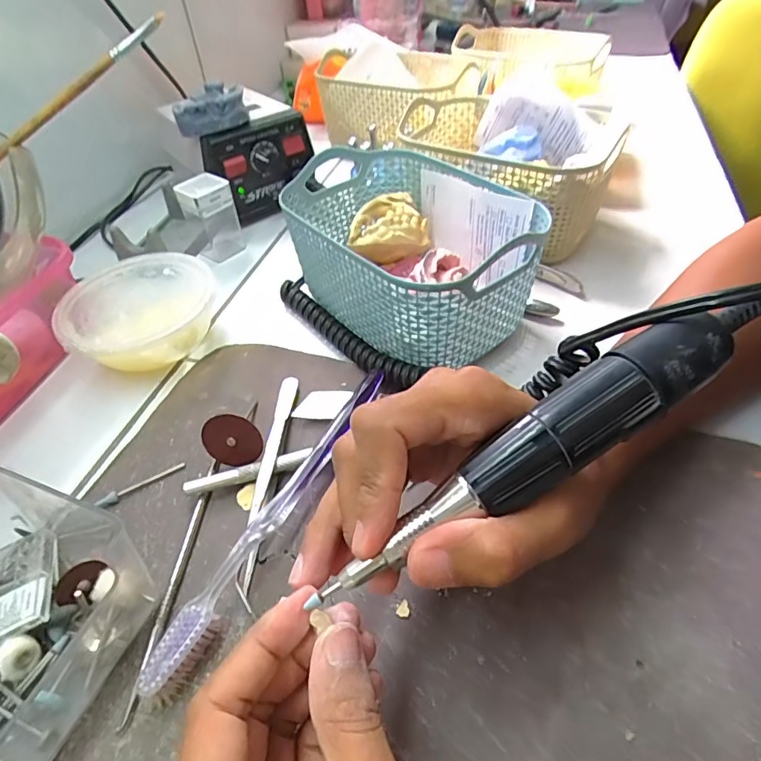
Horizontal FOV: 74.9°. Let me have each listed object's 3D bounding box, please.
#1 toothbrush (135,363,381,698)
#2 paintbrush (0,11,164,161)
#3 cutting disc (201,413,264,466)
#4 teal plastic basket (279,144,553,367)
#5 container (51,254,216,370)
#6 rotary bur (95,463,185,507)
[{"bbox_3d":[-0.047,0.063,0.250,0.013,0.021,0.185,19,50,22],"label":"toothbrush"},{"bbox_3d":[-0.211,-0.165,0.311,0.196,0.008,0.013,-43,54,-3],"label":"paintbrush"},{"bbox_3d":[-0.082,0.033,0.274,0.033,0.030,0.004,-10,15,9],"label":"cutting disc"},{"bbox_3d":[0.022,-0.086,0.346,0.126,0.084,0.169,-28,50,-22],"label":"teal plastic basket"},{"bbox_3d":[-0.164,-0.042,0.346,0.101,0.039,0.105,-2,45,2],"label":"container"},{"bbox_3d":[-0.132,0.056,0.274,0.046,0.005,0.008,-30,52,-24],"label":"rotary bur"}]

